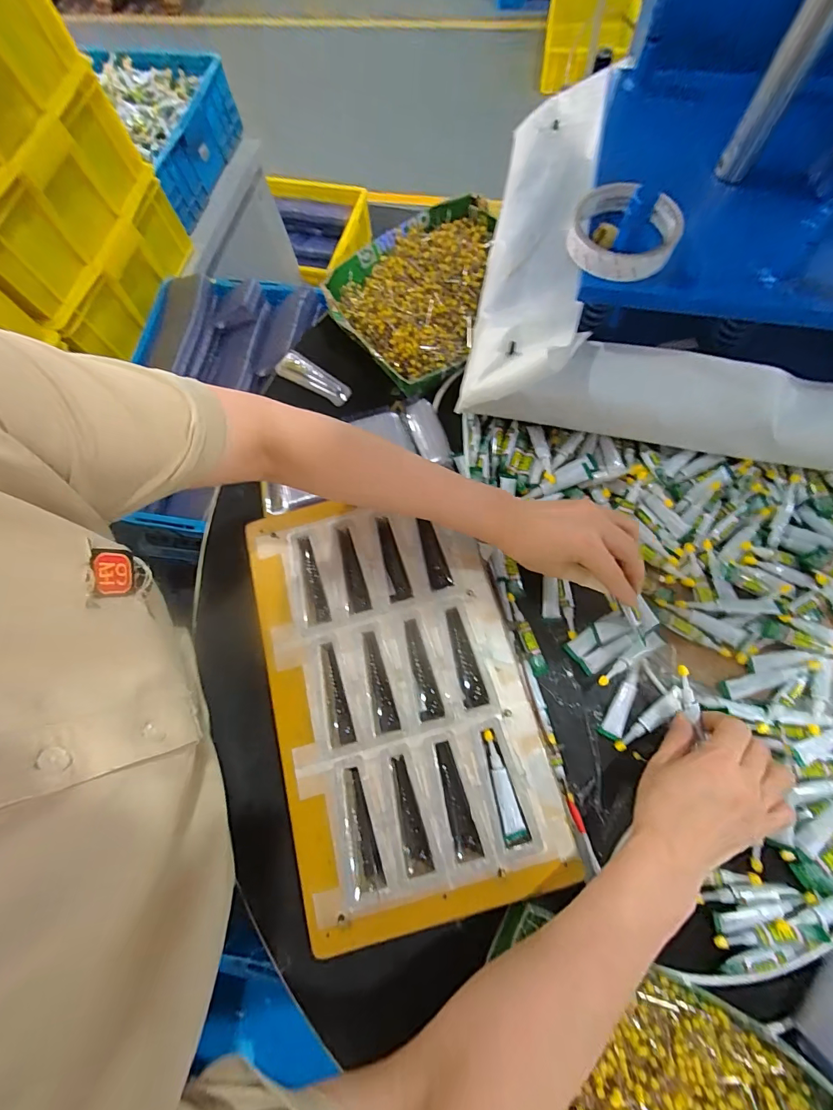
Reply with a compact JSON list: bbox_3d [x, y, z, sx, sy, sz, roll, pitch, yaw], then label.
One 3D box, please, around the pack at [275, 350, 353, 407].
[{"bbox_3d":[-0.132,-0.228,0.522,0.110,0.013,0.034,33,78,12],"label":"pack"}]

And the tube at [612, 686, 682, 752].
[{"bbox_3d":[0.219,0.156,0.382,0.079,0.012,0.013,-42,75,3],"label":"tube"}]

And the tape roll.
[{"bbox_3d":[0.182,-0.286,0.359,0.087,0.024,0.089,-1,74,4],"label":"tape roll"}]

